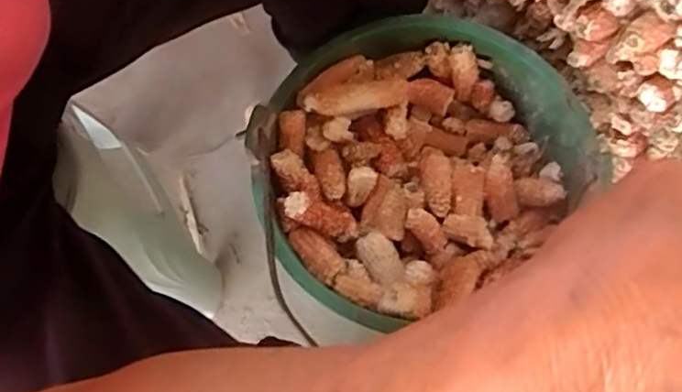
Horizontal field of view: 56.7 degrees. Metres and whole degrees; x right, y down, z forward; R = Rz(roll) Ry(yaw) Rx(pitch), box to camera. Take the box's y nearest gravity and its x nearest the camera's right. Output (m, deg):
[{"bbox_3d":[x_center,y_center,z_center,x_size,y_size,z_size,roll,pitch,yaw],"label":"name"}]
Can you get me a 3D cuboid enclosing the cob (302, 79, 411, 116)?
[{"bbox_3d":[0.014,-0.097,0.619,0.104,0.029,0.030,-10,101,-13],"label":"cob"}]

